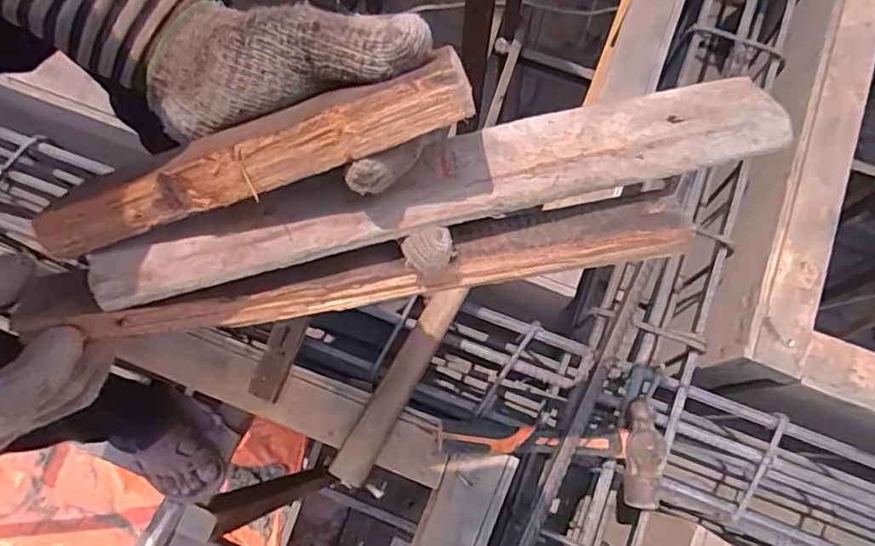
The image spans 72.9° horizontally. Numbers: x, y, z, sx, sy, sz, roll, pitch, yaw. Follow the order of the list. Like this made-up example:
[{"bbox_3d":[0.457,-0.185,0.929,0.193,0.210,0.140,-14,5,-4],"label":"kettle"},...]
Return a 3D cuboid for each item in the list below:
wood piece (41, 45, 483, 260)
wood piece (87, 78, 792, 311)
[{"bbox_3d":[-0.081,-0.045,0.246,0.194,0.024,0.021,-17,73,11],"label":"wood piece"},{"bbox_3d":[0.008,-0.041,0.300,0.333,0.034,0.049,-15,74,-7],"label":"wood piece"}]

